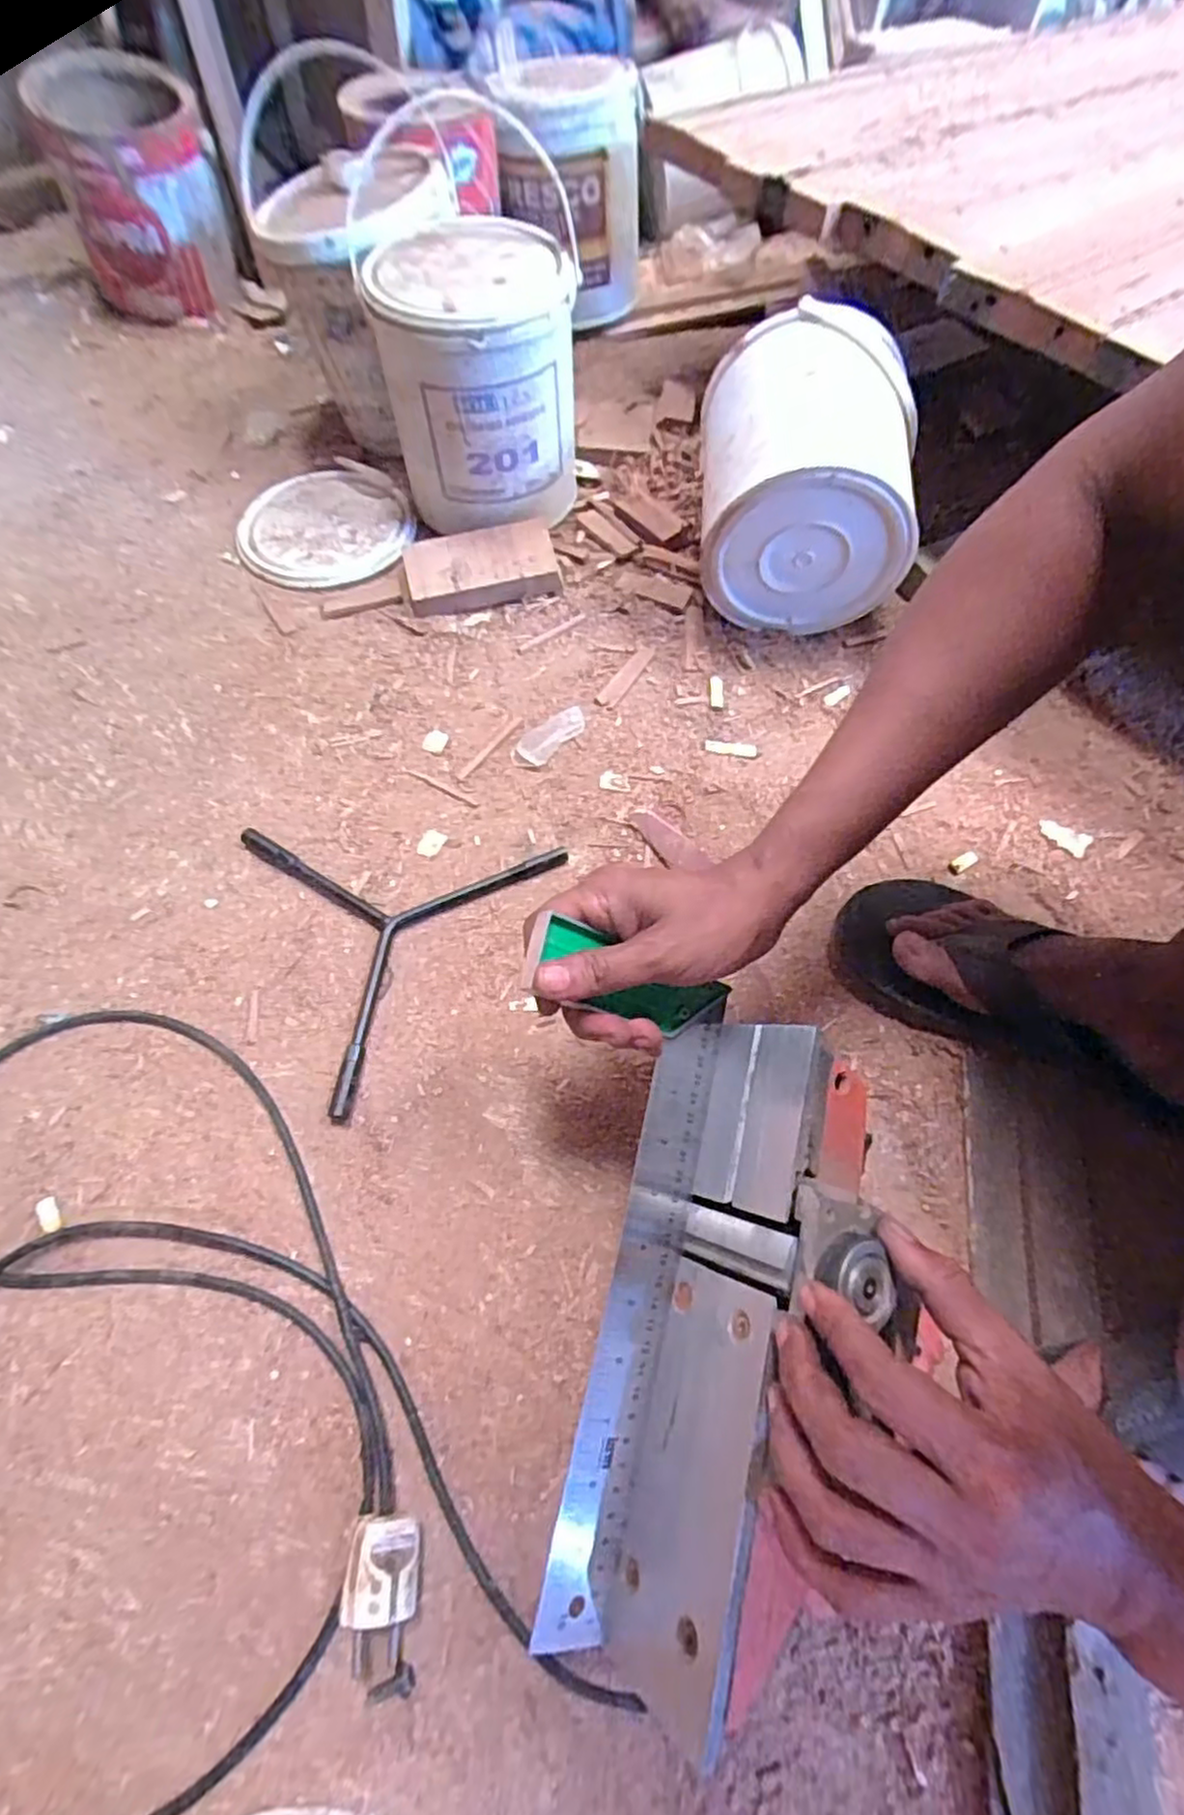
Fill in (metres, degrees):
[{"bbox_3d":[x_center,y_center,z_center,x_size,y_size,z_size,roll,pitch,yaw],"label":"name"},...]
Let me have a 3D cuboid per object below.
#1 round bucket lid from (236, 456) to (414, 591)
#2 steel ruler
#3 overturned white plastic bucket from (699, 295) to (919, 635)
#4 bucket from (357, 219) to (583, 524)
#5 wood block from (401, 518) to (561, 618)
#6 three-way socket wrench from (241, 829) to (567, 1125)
[{"bbox_3d":[-0.274,-0.394,0.742,0.170,0.018,0.178,0,62,0],"label":"round bucket lid"},{"bbox_3d":[0.023,0.188,0.349,0.035,0.007,0.269,20,73,-19],"label":"steel ruler"},{"bbox_3d":[0.185,-0.368,0.634,0.173,0.189,0.184,2,62,1],"label":"overturned white plastic bucket"},{"bbox_3d":[-0.102,-0.474,0.675,0.161,0.202,0.147,0,62,0],"label":"bucket"},{"bbox_3d":[-0.106,-0.327,0.697,0.142,0.034,0.081,-13,63,-6],"label":"wood block"},{"bbox_3d":[-0.177,-0.008,0.539,0.211,0.020,0.245,32,67,16],"label":"three-way socket wrench"}]

